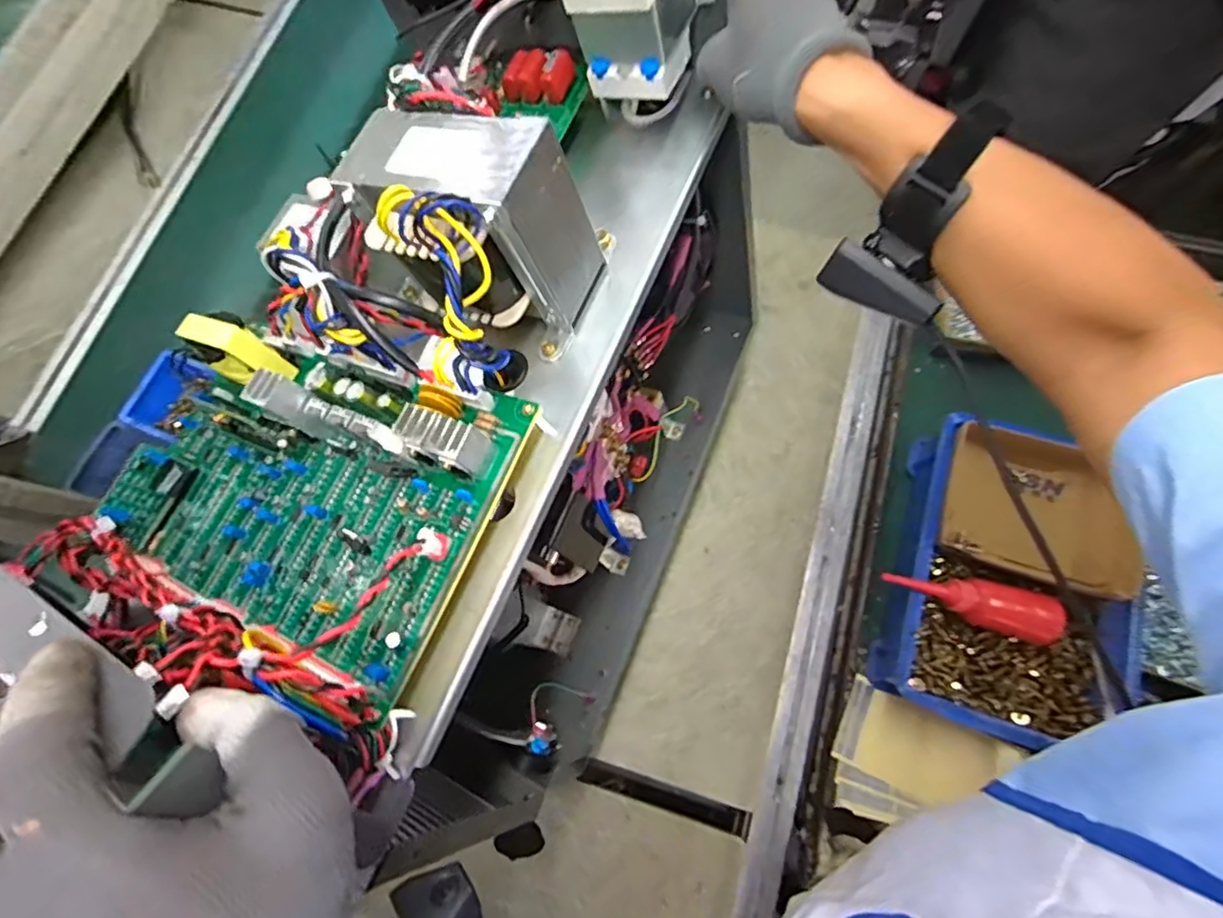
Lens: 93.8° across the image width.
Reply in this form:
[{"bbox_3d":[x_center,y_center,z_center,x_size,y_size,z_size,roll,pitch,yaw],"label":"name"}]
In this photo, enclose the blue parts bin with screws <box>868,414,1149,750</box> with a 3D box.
[{"bbox_3d":[0.377,0.125,0.569,0.201,0.091,0.286,14,75,5],"label":"blue parts bin with screws"}]

